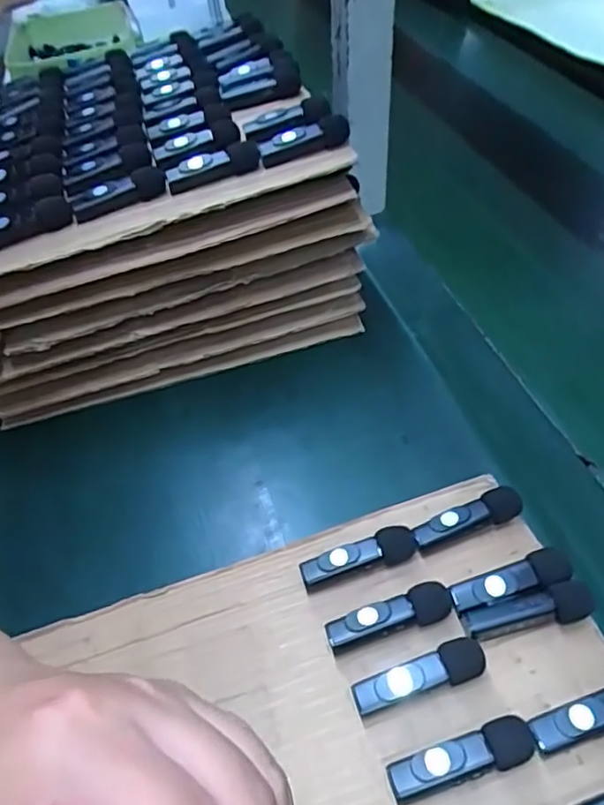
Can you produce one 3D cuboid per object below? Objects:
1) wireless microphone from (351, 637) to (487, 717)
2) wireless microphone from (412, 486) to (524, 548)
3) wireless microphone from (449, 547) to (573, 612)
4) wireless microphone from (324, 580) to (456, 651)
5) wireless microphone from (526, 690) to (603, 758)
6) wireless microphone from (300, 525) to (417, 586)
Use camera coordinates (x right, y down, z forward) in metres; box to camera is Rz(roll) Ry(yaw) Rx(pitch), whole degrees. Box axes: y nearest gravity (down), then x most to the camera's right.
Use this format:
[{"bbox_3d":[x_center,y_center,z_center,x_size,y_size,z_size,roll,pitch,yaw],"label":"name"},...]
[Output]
[{"bbox_3d":[0.056,0.132,0.287,0.064,0.017,0.017,-14,49,-9],"label":"wireless microphone"},{"bbox_3d":[0.093,0.066,0.337,0.062,0.020,0.015,-16,49,-10],"label":"wireless microphone"},{"bbox_3d":[0.107,0.093,0.311,0.060,0.021,0.019,-11,48,-6],"label":"wireless microphone"},{"bbox_3d":[0.045,0.111,0.309,0.066,0.018,0.017,-12,49,-7],"label":"wireless microphone"},{"bbox_3d":[0.133,0.140,0.267,0.062,0.017,0.018,-16,49,-10],"label":"wireless microphone"},{"bbox_3d":[0.031,0.086,0.332,0.064,0.019,0.016,-12,49,-7],"label":"wireless microphone"}]

